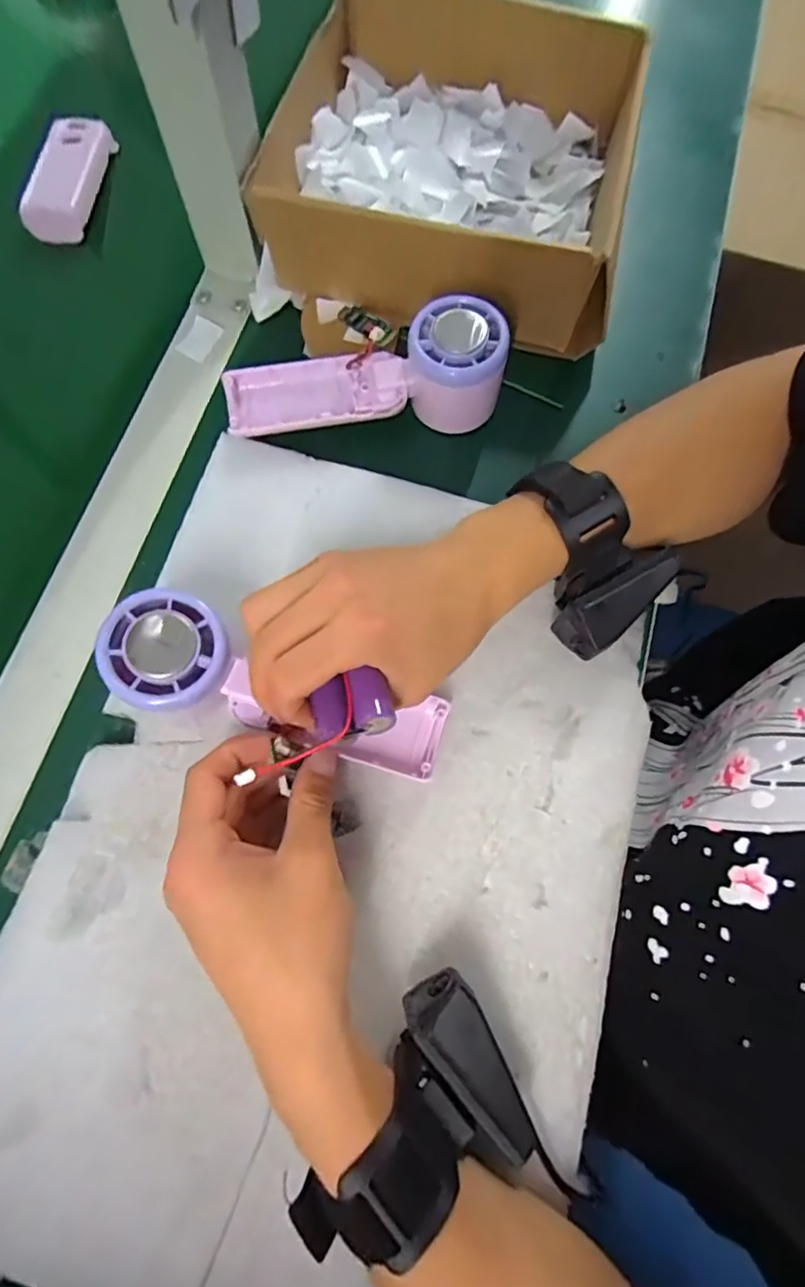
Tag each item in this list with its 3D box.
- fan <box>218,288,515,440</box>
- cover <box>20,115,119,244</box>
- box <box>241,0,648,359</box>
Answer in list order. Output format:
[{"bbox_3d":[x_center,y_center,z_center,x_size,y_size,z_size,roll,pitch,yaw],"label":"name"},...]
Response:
[{"bbox_3d":[-0.024,-0.162,0.343,0.164,0.049,0.065,-4,73,-2],"label":"fan"},{"bbox_3d":[-0.242,-0.334,0.416,0.051,0.017,0.103,6,74,0],"label":"cover"},{"bbox_3d":[0.040,-0.316,0.387,0.218,0.074,0.218,16,74,3],"label":"box"}]

